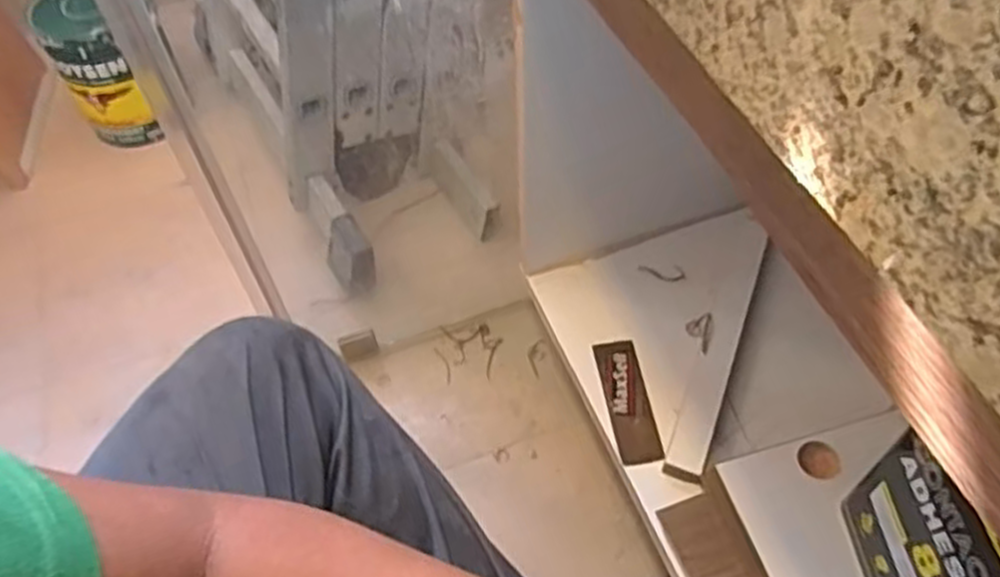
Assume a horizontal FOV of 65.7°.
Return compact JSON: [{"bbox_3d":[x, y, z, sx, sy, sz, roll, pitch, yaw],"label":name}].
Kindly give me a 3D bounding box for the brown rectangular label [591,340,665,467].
[{"bbox_3d":[0.128,0.112,0.775,0.043,0.008,0.135,-8,54,-3],"label":"brown rectangular label"}]

